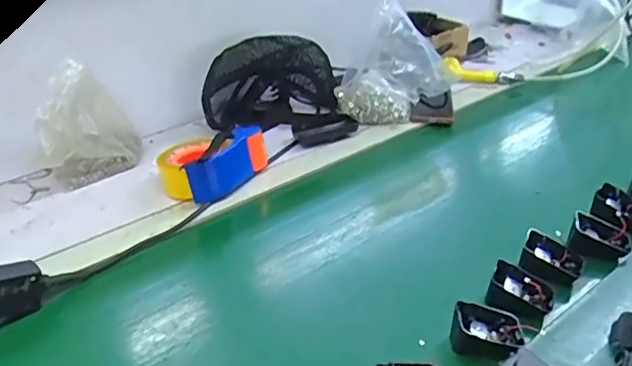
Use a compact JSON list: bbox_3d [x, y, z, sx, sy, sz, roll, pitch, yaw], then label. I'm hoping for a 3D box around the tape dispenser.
[{"bbox_3d":[-0.159,-0.033,0.825,0.112,0.065,0.142,23,40,32],"label":"tape dispenser"}]

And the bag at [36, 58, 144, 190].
[{"bbox_3d":[-0.335,-0.081,0.819,0.135,0.161,0.072,-13,35,-18],"label":"bag"}]

